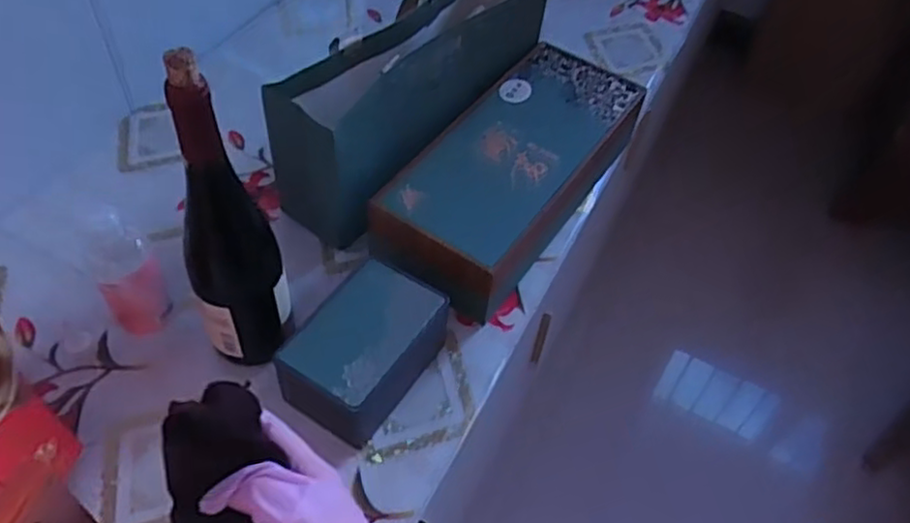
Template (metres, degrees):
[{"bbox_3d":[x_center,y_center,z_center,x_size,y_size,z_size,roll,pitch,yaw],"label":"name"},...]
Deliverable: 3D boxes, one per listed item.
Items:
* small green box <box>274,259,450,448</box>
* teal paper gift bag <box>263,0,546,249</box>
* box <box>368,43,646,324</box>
[{"bbox_3d":[-0.085,0.083,0.679,0.093,0.079,0.150,31,56,17],"label":"small green box"},{"bbox_3d":[-0.036,-0.195,0.829,0.115,0.153,0.377,32,56,20],"label":"teal paper gift bag"},{"bbox_3d":[0.065,-0.103,0.824,0.156,0.092,0.349,30,55,18],"label":"box"}]

